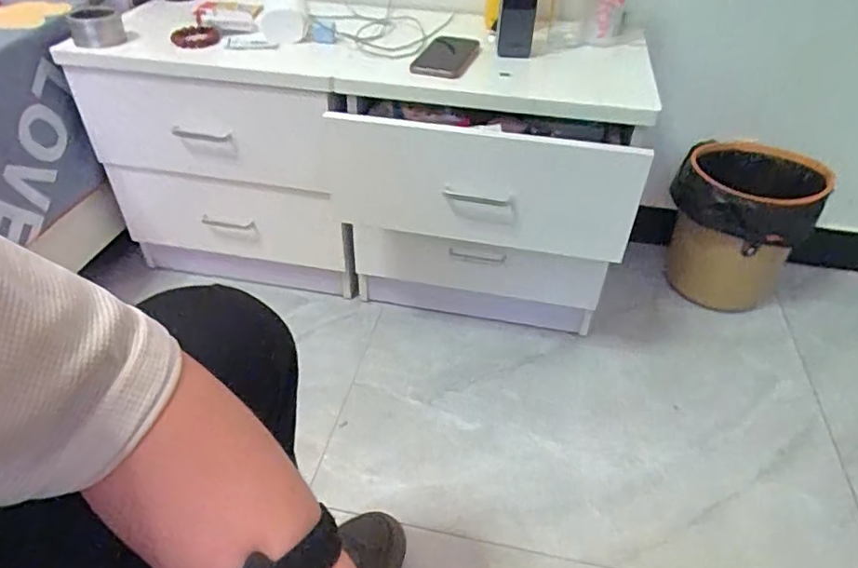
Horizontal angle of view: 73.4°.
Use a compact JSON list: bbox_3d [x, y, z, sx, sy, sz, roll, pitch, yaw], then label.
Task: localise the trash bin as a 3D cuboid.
[{"bbox_3d":[0.609,-0.102,1.178,0.247,0.307,0.204,23,45,22],"label":"trash bin"}]

